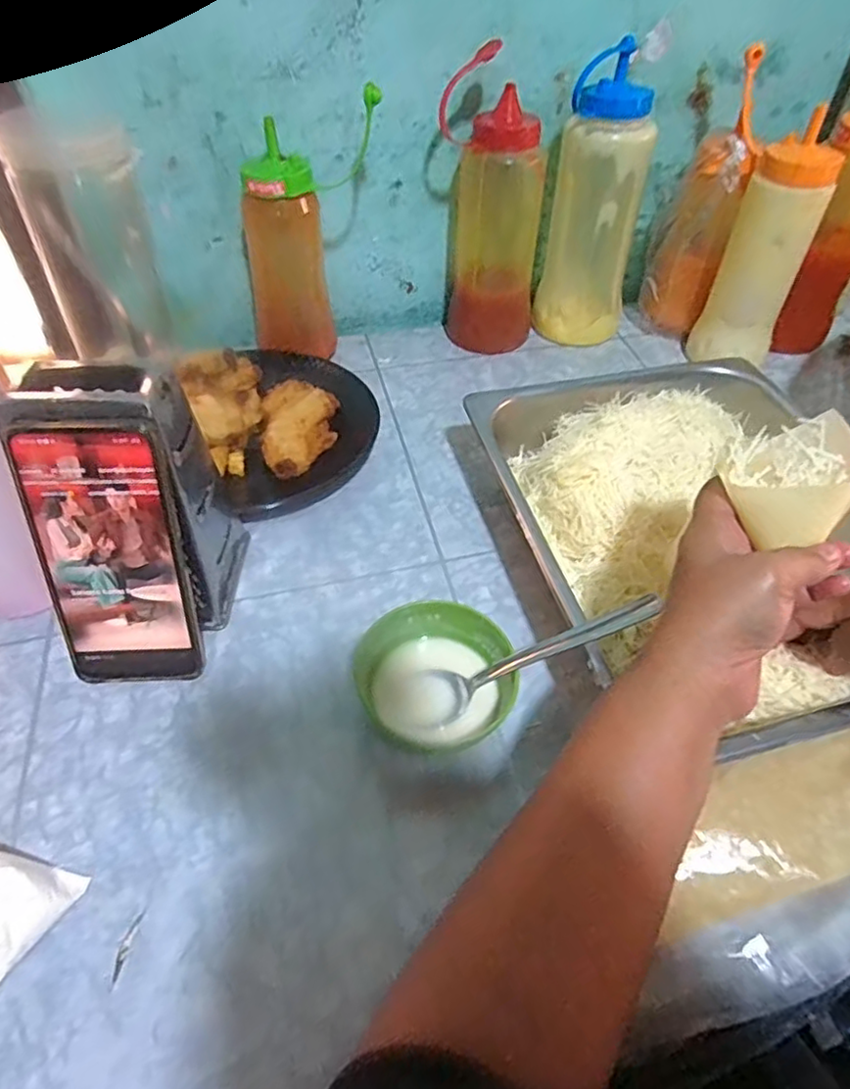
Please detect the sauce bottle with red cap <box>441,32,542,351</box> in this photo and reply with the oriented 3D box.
[{"bbox_3d":[0.060,-0.300,0.610,0.105,0.218,0.072,5,49,1],"label":"sauce bottle with red cap"}]

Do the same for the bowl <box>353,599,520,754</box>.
[{"bbox_3d":[0.007,0.082,0.386,0.087,0.043,0.085,1,49,-1],"label":"bowl"}]

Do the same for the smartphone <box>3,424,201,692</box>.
[{"bbox_3d":[-0.178,0.013,0.369,0.077,0.165,0.010,-1,28,-3],"label":"smartphone"}]

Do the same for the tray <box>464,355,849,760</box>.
[{"bbox_3d":[0.185,-0.014,0.462,0.246,0.059,0.310,-11,50,-12],"label":"tray"}]

